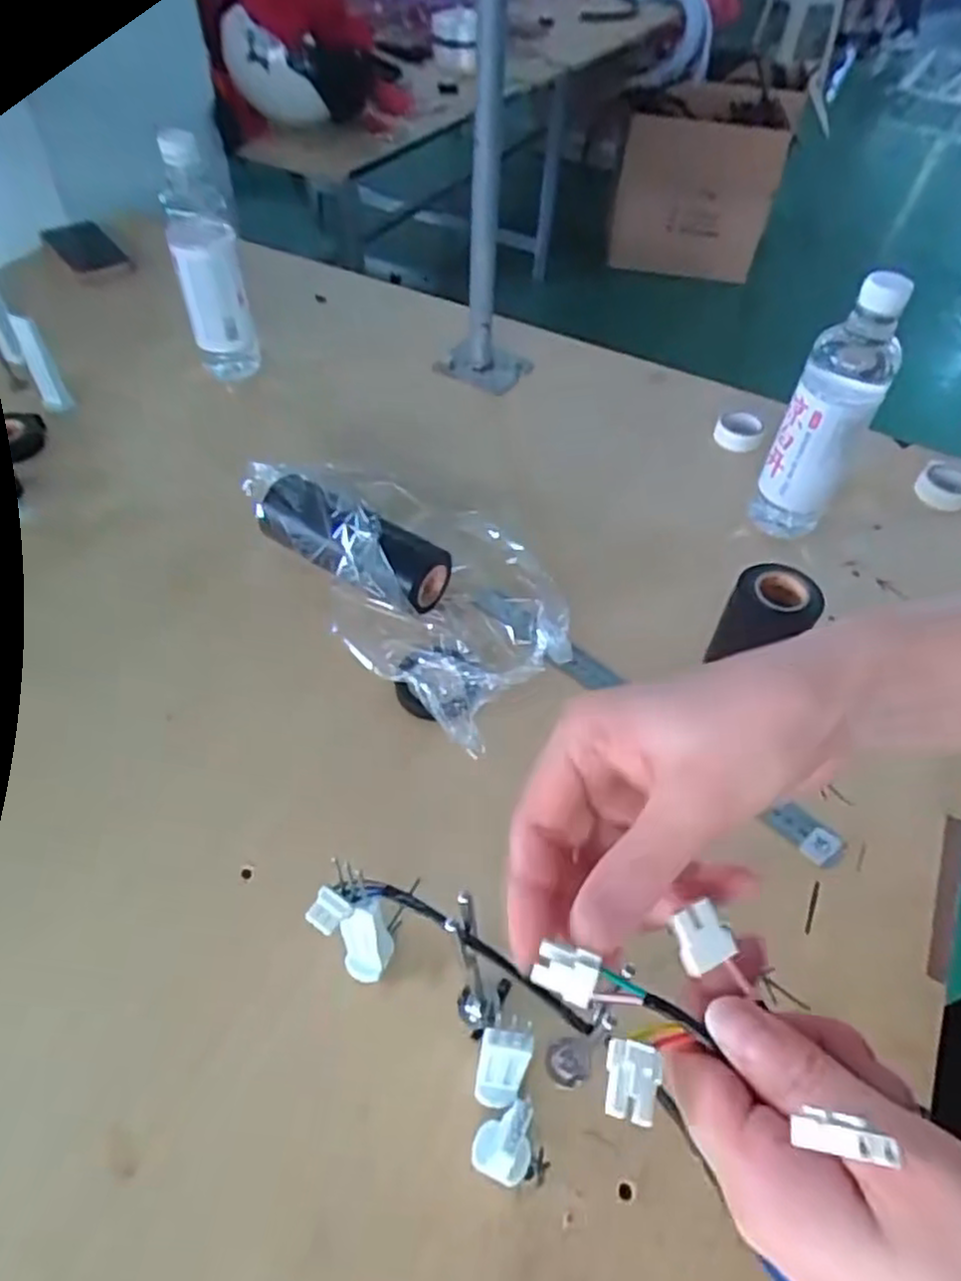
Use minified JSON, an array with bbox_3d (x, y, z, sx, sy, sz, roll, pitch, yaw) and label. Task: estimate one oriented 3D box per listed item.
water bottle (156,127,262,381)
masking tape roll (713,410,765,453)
[{"bbox_3d":[-0.276,-0.368,0.762,0.063,0.248,0.057,-10,52,-12],"label":"water bottle"},{"bbox_3d":[0.269,-0.218,0.769,0.047,0.025,0.047,2,50,-2],"label":"masking tape roll"}]

